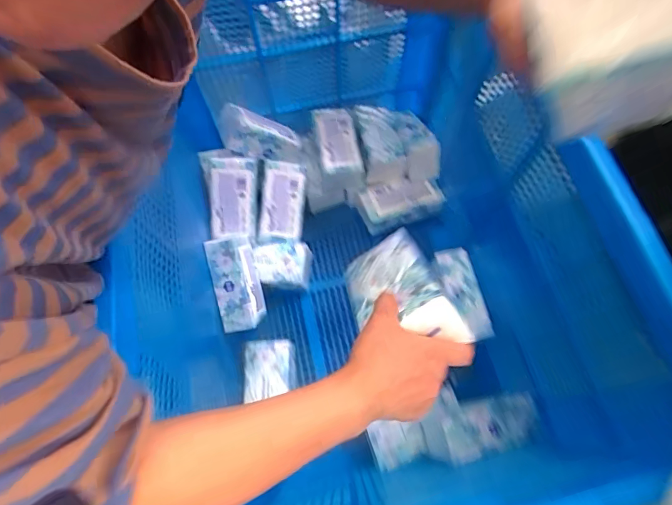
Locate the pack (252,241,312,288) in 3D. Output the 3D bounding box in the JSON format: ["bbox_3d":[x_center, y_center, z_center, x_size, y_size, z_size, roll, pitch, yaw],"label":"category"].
[{"bbox_3d":[-0.114,0.030,0.869,0.115,0.074,0.089,3,67,-1],"label":"pack"}]

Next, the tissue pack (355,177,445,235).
[{"bbox_3d":[0.139,-0.113,0.912,0.178,0.060,0.093,-18,69,-10],"label":"tissue pack"}]

